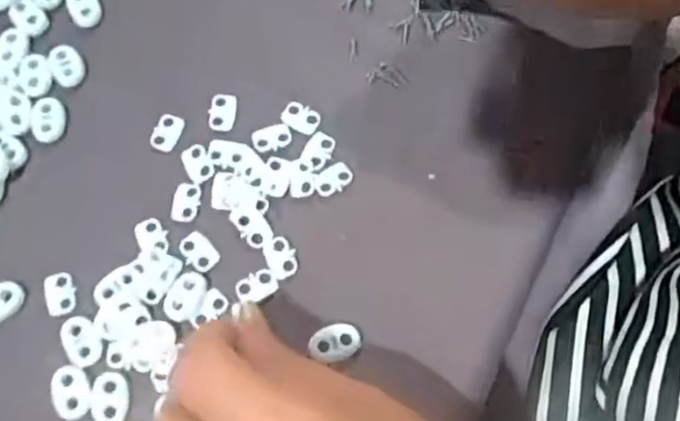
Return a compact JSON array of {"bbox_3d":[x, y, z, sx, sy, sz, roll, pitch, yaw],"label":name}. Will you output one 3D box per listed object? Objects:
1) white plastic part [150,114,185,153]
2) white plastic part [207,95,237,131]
[{"bbox_3d":[-0.083,-0.038,0.335,0.013,0.004,0.019,20,72,5],"label":"white plastic part"},{"bbox_3d":[-0.057,-0.048,0.338,0.013,0.004,0.019,7,72,1],"label":"white plastic part"}]

